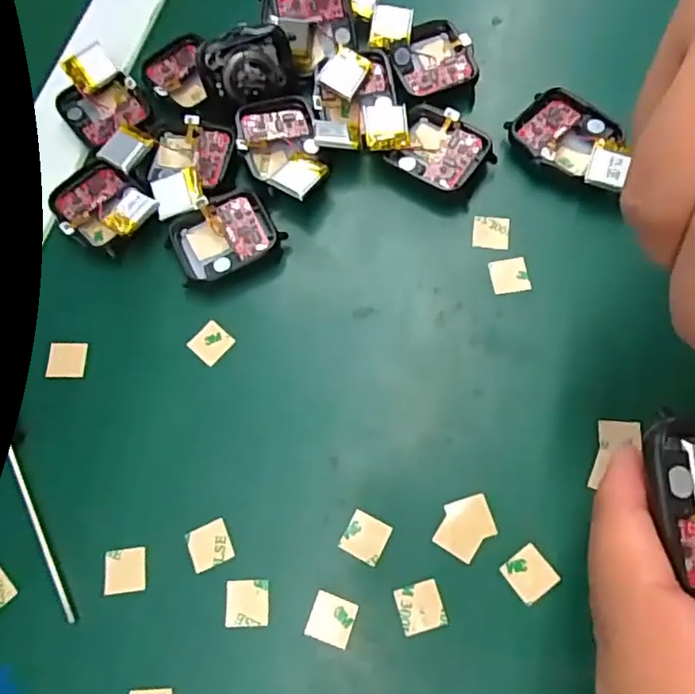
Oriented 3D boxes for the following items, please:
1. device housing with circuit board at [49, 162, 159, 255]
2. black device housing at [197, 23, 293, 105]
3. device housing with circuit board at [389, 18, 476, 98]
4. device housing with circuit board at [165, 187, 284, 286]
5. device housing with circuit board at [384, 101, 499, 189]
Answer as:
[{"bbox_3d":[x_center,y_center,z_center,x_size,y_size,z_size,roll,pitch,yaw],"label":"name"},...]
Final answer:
[{"bbox_3d":[-0.111,-0.064,0.272,0.036,0.012,0.049,-42,72,-14],"label":"device housing with circuit board"},{"bbox_3d":[-0.046,-0.130,0.279,0.041,0.031,0.013,-19,43,-9],"label":"black device housing"},{"bbox_3d":[0.040,-0.140,0.291,0.038,0.008,0.039,-5,67,0],"label":"device housing with circuit board"},{"bbox_3d":[-0.055,-0.048,0.269,0.044,0.010,0.035,-29,69,-10],"label":"device housing with circuit board"},{"bbox_3d":[0.042,-0.088,0.274,0.043,0.015,0.035,25,70,12],"label":"device housing with circuit board"}]

